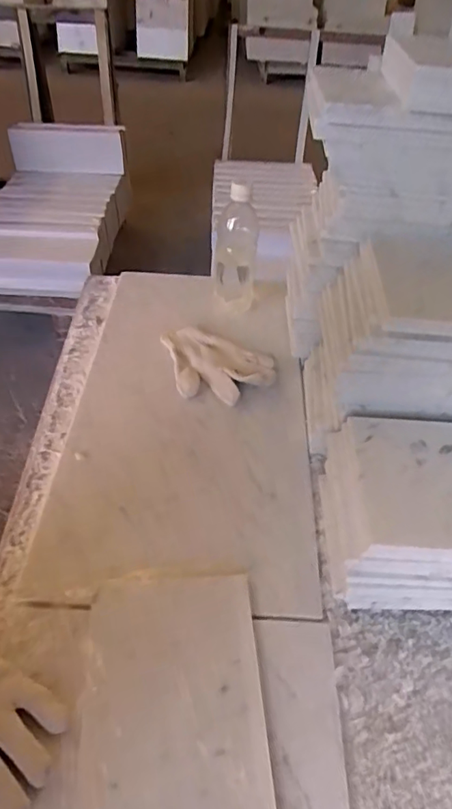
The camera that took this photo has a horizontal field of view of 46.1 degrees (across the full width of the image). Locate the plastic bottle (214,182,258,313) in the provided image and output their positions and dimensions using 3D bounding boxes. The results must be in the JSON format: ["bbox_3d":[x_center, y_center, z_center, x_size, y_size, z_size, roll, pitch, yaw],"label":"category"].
[{"bbox_3d":[0.016,-0.232,0.798,0.067,0.184,0.051,5,43,1],"label":"plastic bottle"}]

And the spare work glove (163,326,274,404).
[{"bbox_3d":[-0.020,-0.062,0.761,0.129,0.021,0.160,-25,50,-27],"label":"spare work glove"}]

